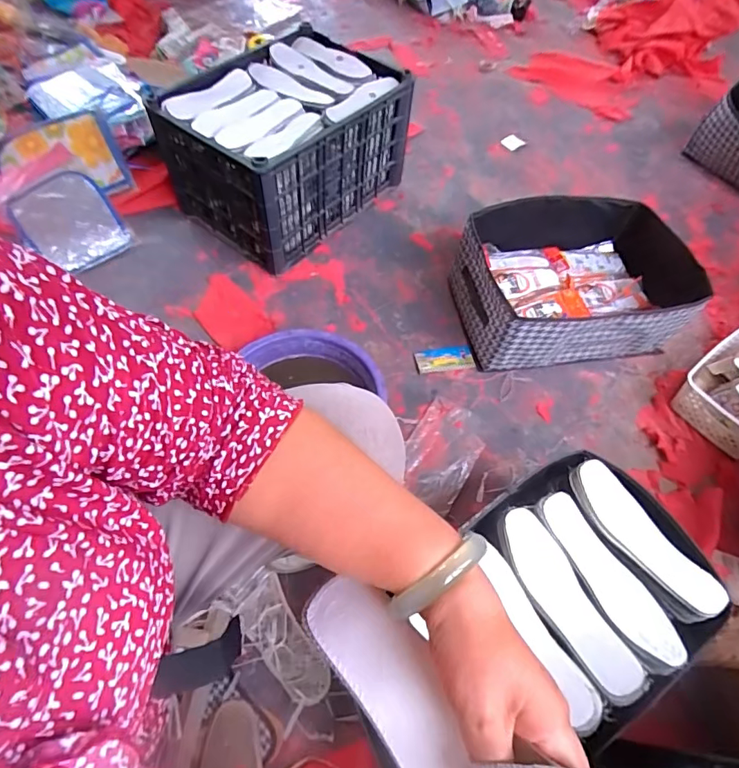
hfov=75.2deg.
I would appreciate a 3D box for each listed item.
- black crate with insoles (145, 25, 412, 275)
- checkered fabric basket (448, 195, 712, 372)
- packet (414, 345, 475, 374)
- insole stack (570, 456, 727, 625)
[{"bbox_3d":[-0.199,-0.579,1.177,0.391,0.288,0.487,37,63,18],"label":"black crate with insoles"},{"bbox_3d":[0.435,-0.215,1.031,0.463,0.178,0.328,-7,59,-8],"label":"checkered fabric basket"},{"bbox_3d":[0.159,-0.052,1.012,0.120,0.006,0.058,-9,60,-9],"label":"packet"},{"bbox_3d":[0.367,0.211,0.660,0.073,0.036,0.233,-29,65,-19],"label":"insole stack"}]

